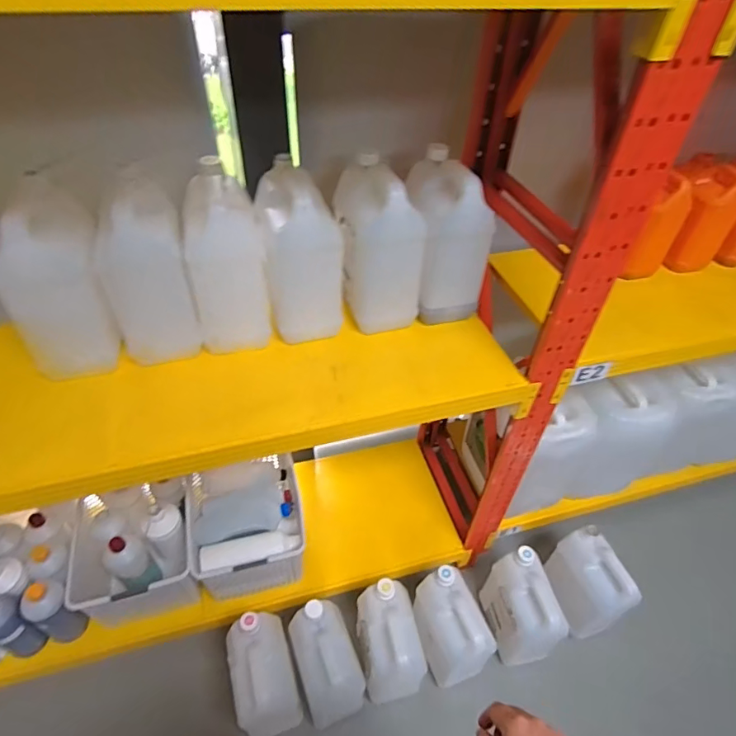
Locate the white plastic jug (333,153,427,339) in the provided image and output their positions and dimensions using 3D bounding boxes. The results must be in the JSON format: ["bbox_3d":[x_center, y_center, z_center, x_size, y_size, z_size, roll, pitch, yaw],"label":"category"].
[{"bbox_3d":[0.018,-0.228,0.908,0.136,0.277,0.151,-9,46,-12],"label":"white plastic jug"}]

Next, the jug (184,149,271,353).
[{"bbox_3d":[-0.253,-0.194,0.857,0.134,0.277,0.164,-9,46,-12],"label":"jug"}]

